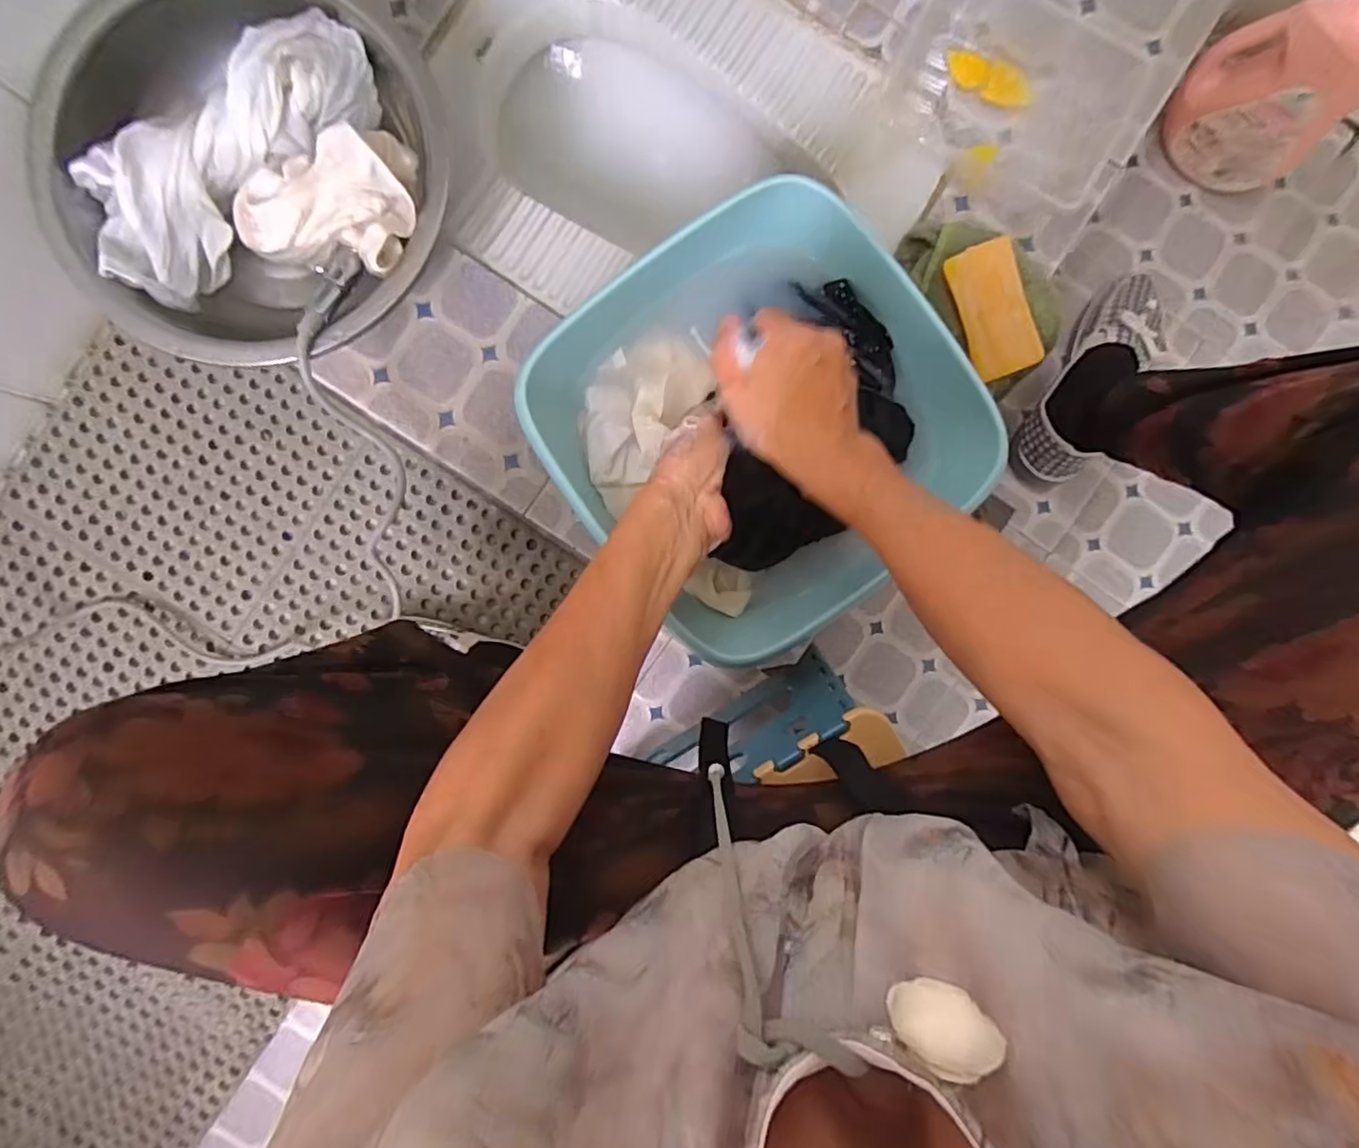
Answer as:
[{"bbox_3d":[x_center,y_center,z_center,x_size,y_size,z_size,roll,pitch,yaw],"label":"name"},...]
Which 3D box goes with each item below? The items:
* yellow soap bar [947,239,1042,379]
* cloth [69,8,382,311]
[{"bbox_3d":[0.287,-0.240,0.591,0.057,0.023,0.116,-18,92,-1],"label":"yellow soap bar"},{"bbox_3d":[-0.367,-0.348,0.526,0.271,0.048,0.117,-42,92,0],"label":"cloth"}]

